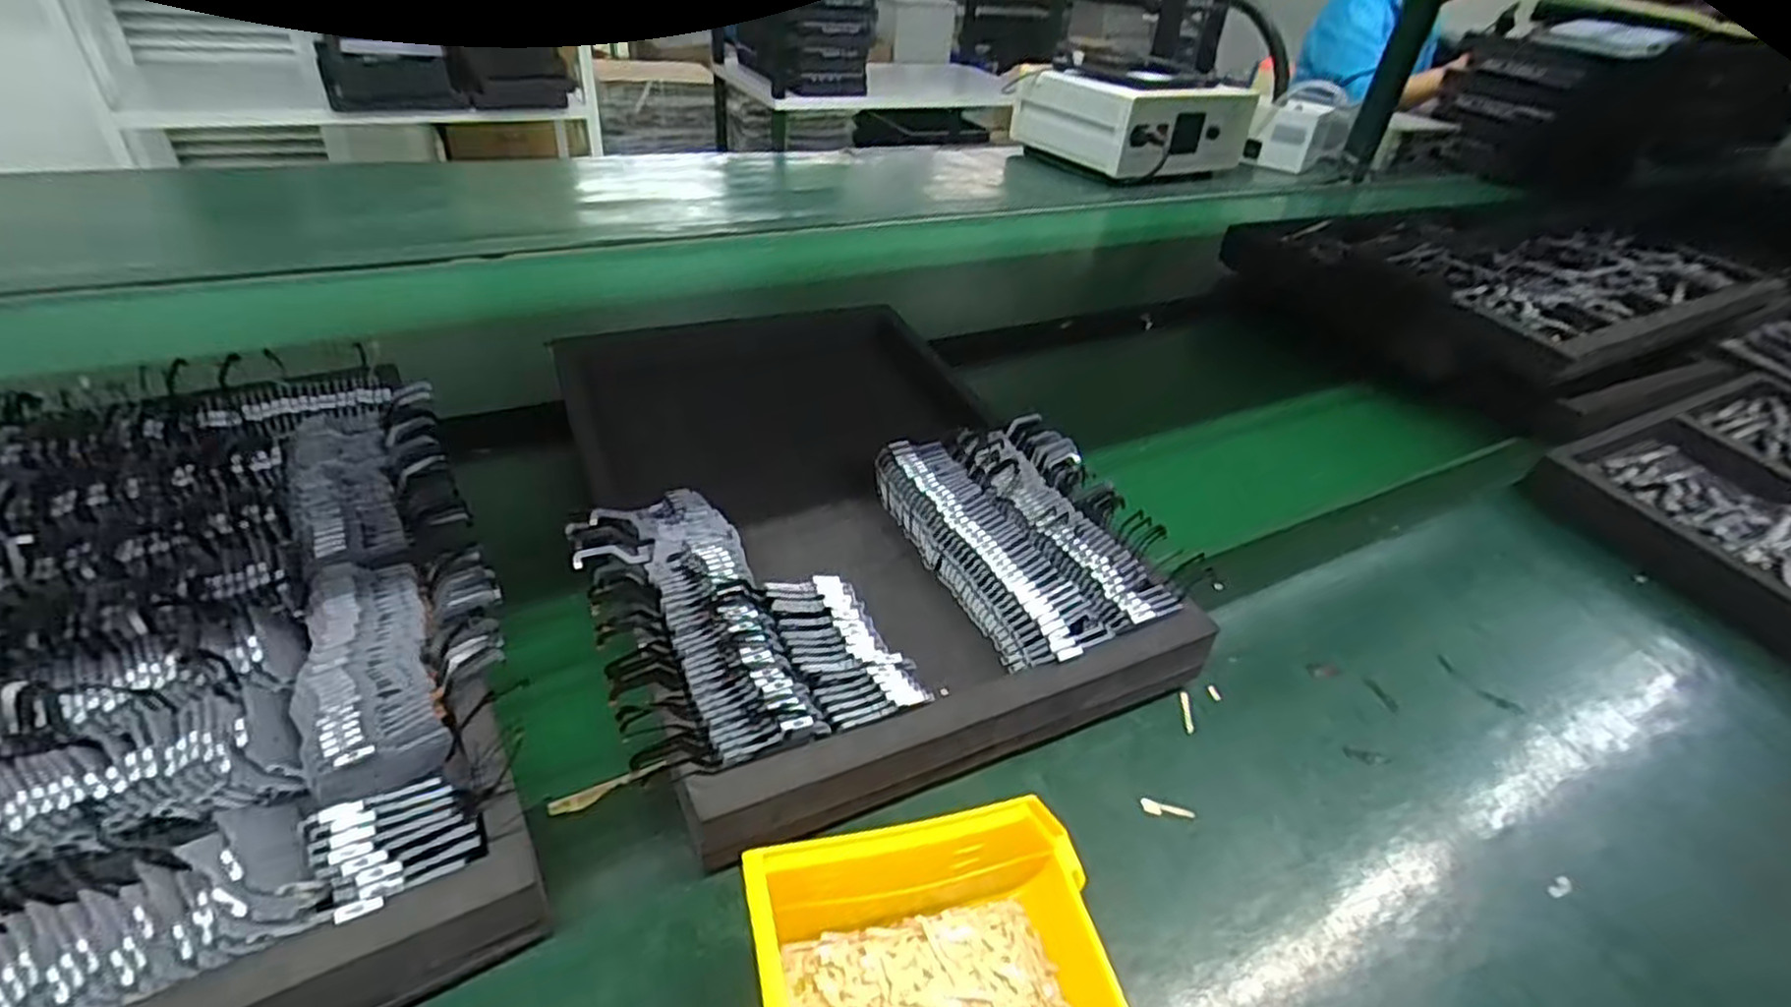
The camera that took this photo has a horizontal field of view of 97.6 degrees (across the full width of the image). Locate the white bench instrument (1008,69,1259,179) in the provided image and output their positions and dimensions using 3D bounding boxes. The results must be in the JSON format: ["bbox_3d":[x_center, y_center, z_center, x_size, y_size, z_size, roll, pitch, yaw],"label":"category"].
[{"bbox_3d":[0.384,-0.619,1.264,0.262,0.121,0.250,-10,41,-21],"label":"white bench instrument"}]

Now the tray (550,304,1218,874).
[{"bbox_3d":[-0.055,-0.015,0.540,0.314,0.069,0.465,-12,40,-24],"label":"tray"}]

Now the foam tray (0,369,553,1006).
[{"bbox_3d":[-0.367,0.075,0.366,0.313,0.071,0.426,-18,45,-29],"label":"foam tray"}]

